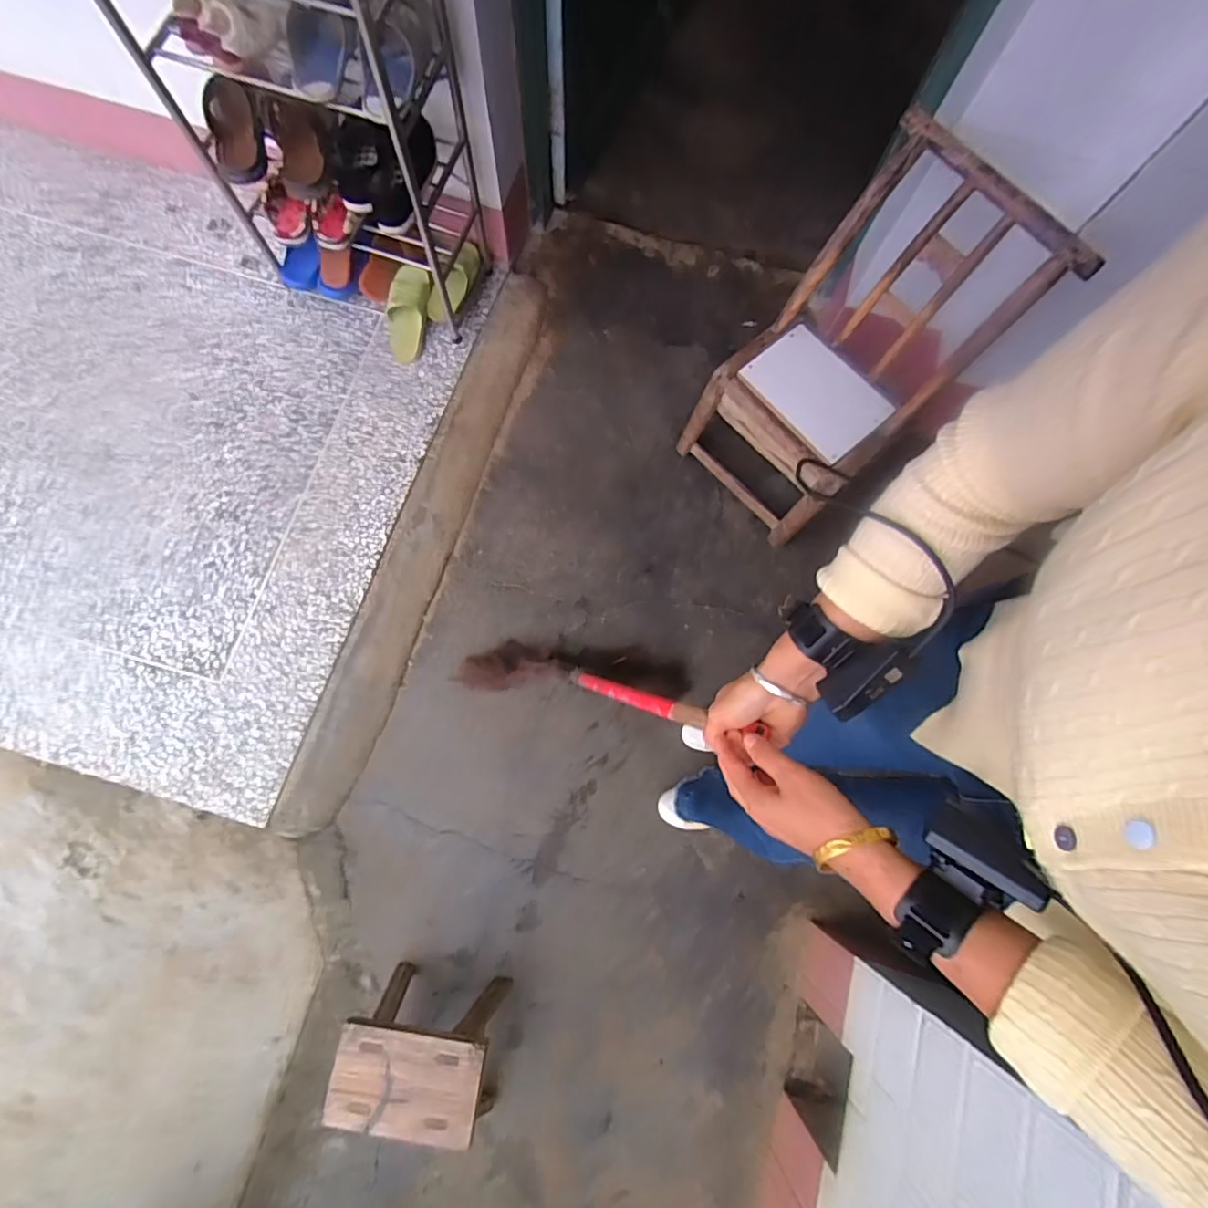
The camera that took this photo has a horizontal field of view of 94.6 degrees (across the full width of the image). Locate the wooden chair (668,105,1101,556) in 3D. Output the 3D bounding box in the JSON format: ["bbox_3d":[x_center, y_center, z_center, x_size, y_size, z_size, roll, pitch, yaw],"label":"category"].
[{"bbox_3d":[0.474,-0.471,1.099,0.404,0.541,0.345,-39,81,-11],"label":"wooden chair"}]

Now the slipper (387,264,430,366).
[{"bbox_3d":[-0.483,-0.703,1.360,0.096,0.054,0.209,16,109,2],"label":"slipper"}]

